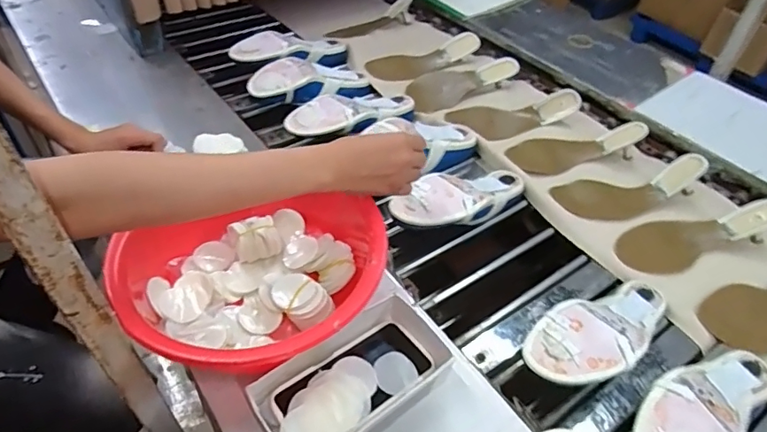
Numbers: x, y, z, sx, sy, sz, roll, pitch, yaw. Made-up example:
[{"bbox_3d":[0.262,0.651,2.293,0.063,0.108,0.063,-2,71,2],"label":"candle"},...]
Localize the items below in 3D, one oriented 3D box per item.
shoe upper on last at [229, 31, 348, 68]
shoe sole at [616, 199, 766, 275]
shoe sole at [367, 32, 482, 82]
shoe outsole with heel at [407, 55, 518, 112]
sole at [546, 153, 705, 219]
[{"bbox_3d":[-0.178,-0.334,1.024,0.253,0.066,0.090,-9,44,-37],"label":"shoe upper on last"},{"bbox_3d":[0.462,0.018,0.745,0.248,0.055,0.094,-13,48,-16],"label":"shoe sole"},{"bbox_3d":[0.089,-0.352,1.108,0.260,0.061,0.076,-11,48,-14],"label":"shoe sole"},{"bbox_3d":[0.156,-0.278,1.042,0.249,0.065,0.095,-19,50,-21],"label":"shoe outsole with heel"},{"bbox_3d":[0.401,-0.045,0.818,0.246,0.044,0.095,-14,47,0],"label":"sole"}]

